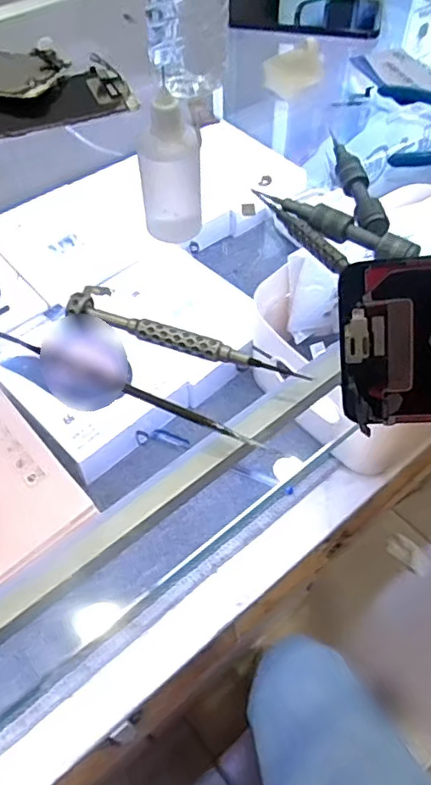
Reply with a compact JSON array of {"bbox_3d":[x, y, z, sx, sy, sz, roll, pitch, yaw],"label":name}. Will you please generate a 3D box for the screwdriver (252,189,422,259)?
[{"bbox_3d":[0.069,-0.101,0.341,0.106,0.011,0.013,31,60,21],"label":"screwdriver"}]

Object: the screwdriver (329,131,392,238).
[{"bbox_3d":[0.088,-0.134,0.365,0.016,0.010,0.108,-6,54,-3],"label":"screwdriver"}]

